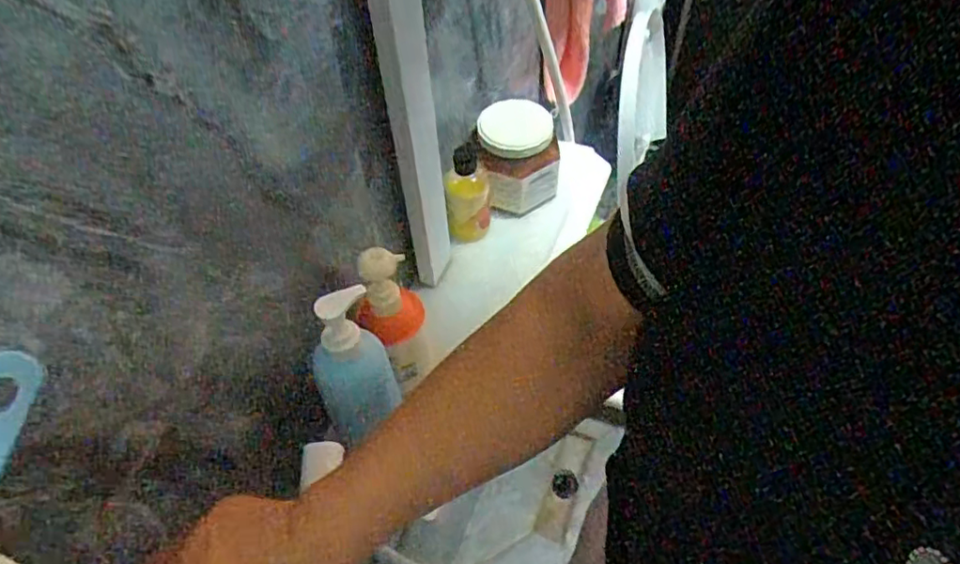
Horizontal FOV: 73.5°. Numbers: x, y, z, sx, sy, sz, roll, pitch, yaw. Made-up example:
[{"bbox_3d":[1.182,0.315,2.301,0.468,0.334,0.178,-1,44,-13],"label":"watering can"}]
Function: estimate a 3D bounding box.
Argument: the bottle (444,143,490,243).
[{"bbox_3d":[-0.014,-0.102,0.792,0.050,0.117,0.055,3,54,5],"label":"bottle"}]

